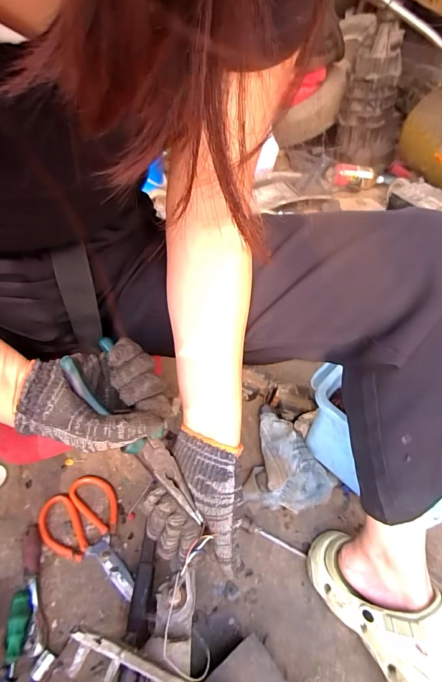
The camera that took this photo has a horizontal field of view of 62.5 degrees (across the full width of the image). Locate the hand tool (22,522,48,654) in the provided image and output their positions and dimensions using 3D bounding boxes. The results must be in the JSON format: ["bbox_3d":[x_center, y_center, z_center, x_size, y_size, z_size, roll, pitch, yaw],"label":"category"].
[{"bbox_3d":[-0.237,0.307,0.458,0.023,0.018,0.142,-10,48,-20],"label":"hand tool"}]

